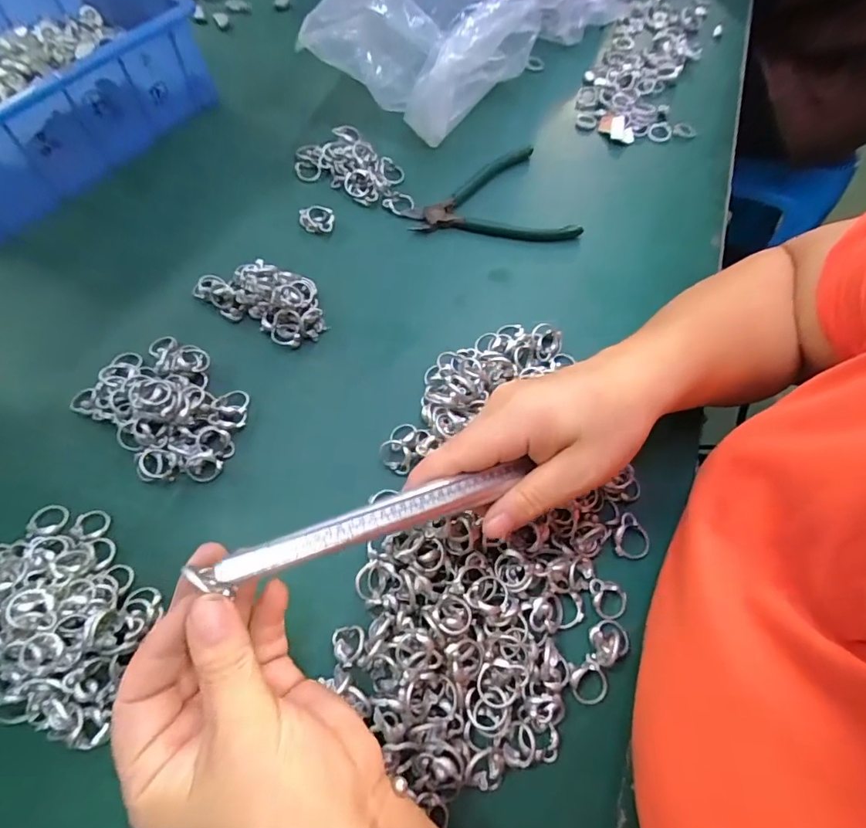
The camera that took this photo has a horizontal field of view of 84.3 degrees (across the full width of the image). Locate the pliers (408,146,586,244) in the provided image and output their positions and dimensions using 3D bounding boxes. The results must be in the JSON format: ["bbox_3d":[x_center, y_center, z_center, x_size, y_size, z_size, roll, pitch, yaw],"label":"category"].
[{"bbox_3d":[0.055,-0.201,0.435,0.147,0.012,0.106,4,65,1],"label":"pliers"}]

